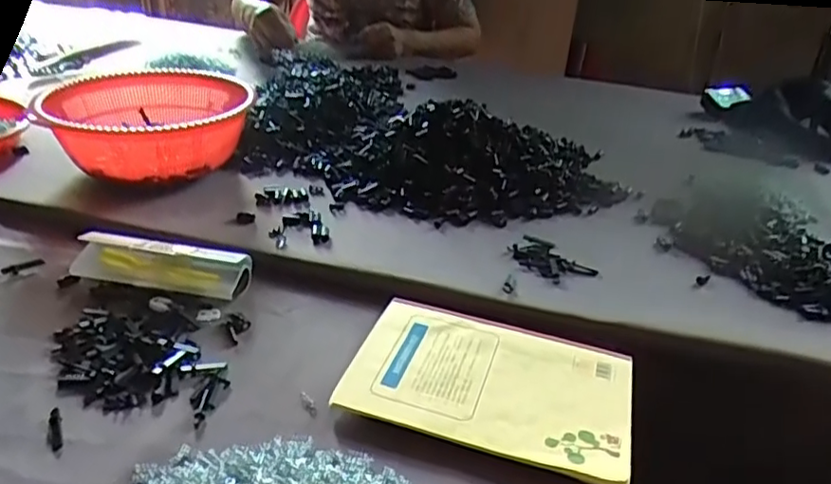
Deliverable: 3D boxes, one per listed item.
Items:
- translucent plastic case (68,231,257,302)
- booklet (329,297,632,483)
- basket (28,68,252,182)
[{"bbox_3d":[-0.230,0.019,0.568,0.153,0.035,0.043,8,30,8],"label":"translucent plastic case"},{"bbox_3d":[0.058,0.104,0.481,0.202,0.015,0.140,11,31,13],"label":"booklet"},{"bbox_3d":[-0.304,-0.128,0.745,0.203,0.093,0.217,1,30,-5],"label":"basket"}]

